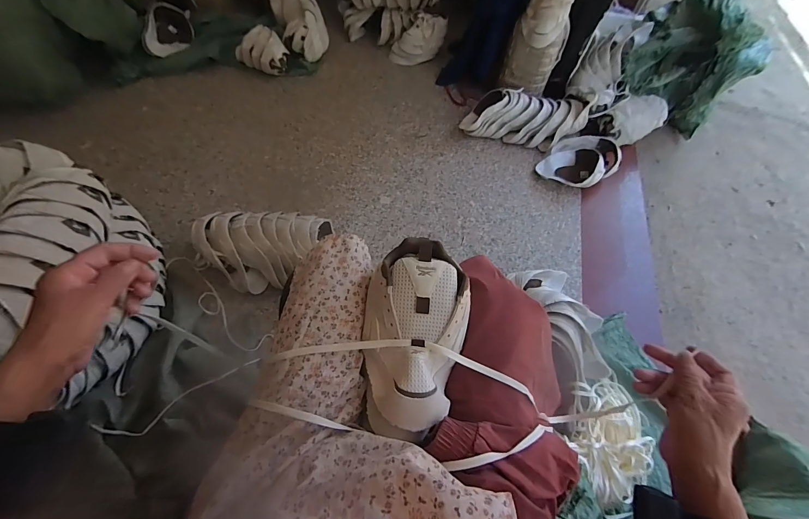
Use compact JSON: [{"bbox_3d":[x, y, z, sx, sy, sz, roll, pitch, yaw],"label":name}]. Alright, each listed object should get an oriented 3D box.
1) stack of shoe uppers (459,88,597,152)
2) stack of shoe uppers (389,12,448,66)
[{"bbox_3d":[0.443,-0.513,1.245,0.455,0.112,0.165,7,61,2],"label":"stack of shoe uppers"},{"bbox_3d":[0.065,-0.945,1.478,0.247,0.133,0.095,-21,64,-14],"label":"stack of shoe uppers"}]

